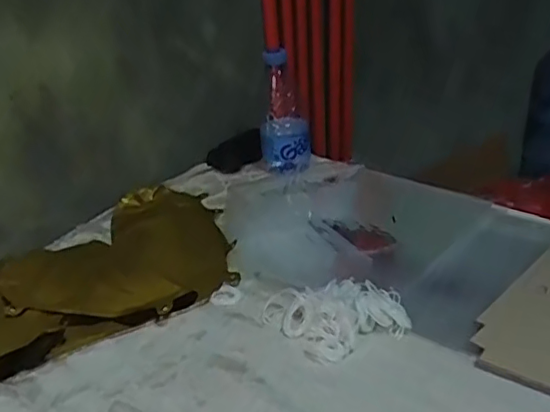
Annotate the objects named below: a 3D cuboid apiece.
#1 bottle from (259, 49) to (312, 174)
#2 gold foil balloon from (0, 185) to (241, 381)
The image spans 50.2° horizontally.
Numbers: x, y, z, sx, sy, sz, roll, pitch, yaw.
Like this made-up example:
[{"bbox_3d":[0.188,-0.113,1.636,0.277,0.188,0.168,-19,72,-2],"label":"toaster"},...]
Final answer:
[{"bbox_3d":[0.013,-0.132,0.782,0.065,0.141,0.057,-11,28,-15],"label":"bottle"},{"bbox_3d":[-0.189,0.060,0.628,0.290,0.026,0.264,-17,29,-24],"label":"gold foil balloon"}]

